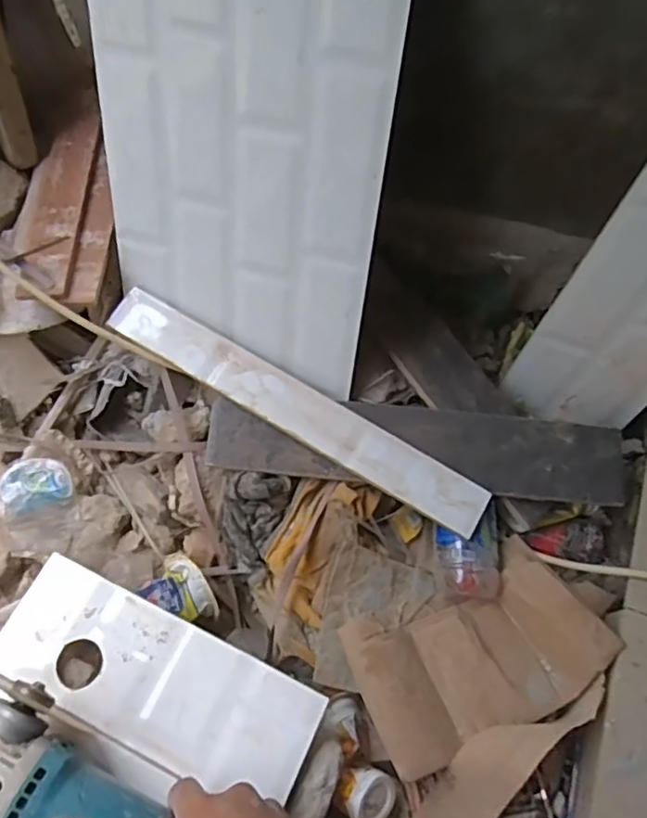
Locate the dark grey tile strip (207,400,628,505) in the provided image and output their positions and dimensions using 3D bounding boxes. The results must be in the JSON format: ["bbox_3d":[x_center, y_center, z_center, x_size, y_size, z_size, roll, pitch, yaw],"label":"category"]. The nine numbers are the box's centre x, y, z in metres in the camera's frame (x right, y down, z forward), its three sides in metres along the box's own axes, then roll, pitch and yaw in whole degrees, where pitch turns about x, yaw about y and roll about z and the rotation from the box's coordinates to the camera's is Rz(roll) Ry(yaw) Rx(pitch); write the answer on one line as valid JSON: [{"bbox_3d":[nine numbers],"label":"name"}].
[{"bbox_3d":[0.089,0.032,0.576,0.390,0.015,0.078,5,67,4],"label":"dark grey tile strip"}]

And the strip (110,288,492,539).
[{"bbox_3d":[-0.024,-0.003,0.574,0.387,0.010,0.052,31,76,5],"label":"strip"}]

